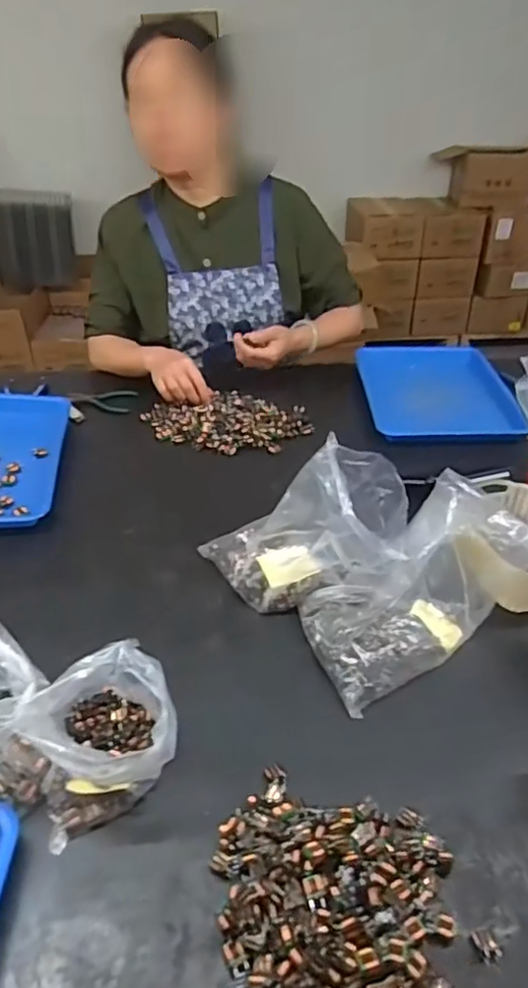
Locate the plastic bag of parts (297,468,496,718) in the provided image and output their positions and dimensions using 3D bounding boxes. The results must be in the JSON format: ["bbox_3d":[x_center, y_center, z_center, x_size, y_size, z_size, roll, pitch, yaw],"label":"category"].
[{"bbox_3d":[0.145,0.093,0.649,0.227,0.128,0.132,-22,40,-27],"label":"plastic bag of parts"}]

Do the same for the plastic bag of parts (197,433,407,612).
[{"bbox_3d":[0.041,0.036,0.701,0.227,0.172,0.131,5,35,8],"label":"plastic bag of parts"}]

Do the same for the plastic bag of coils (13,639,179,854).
[{"bbox_3d":[-0.136,0.200,0.522,0.118,0.097,0.114,-12,37,-17],"label":"plastic bag of coils"}]

